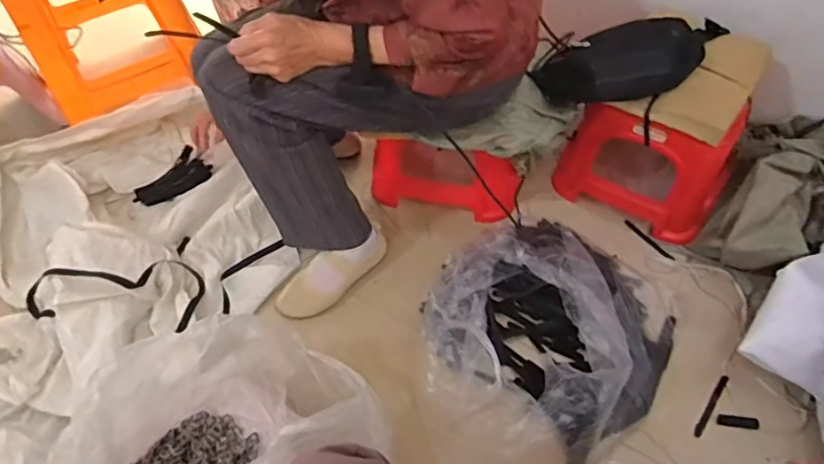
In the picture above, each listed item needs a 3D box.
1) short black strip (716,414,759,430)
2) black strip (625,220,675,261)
[{"bbox_3d":[0.545,0.318,0.950,0.067,0.006,0.021,3,55,5],"label":"short black strip"},{"bbox_3d":[0.484,0.017,1.160,0.014,0.011,0.118,-40,75,-23],"label":"black strip"}]

